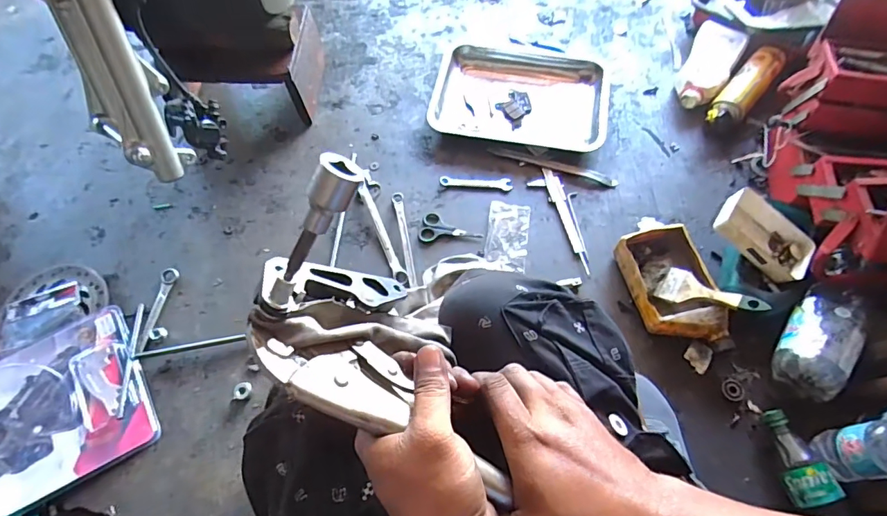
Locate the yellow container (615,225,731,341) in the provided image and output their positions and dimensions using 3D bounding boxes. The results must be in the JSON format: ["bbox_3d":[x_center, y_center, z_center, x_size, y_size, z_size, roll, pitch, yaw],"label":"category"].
[{"bbox_3d":[0.371,0.045,0.770,0.120,0.059,0.202,-12,63,-5],"label":"yellow container"}]

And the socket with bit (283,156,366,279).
[{"bbox_3d":[-0.069,-0.019,0.253,0.020,0.075,0.022,45,30,21],"label":"socket with bit"}]

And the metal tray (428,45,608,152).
[{"bbox_3d":[0.165,-0.354,0.994,0.344,0.032,0.259,10,64,6],"label":"metal tray"}]

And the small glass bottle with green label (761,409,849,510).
[{"bbox_3d":[0.486,0.275,0.649,0.054,0.056,0.123,-10,63,-4],"label":"small glass bottle with green label"}]

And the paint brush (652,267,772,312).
[{"bbox_3d":[0.416,0.054,0.733,0.154,0.021,0.055,15,61,38],"label":"paint brush"}]

